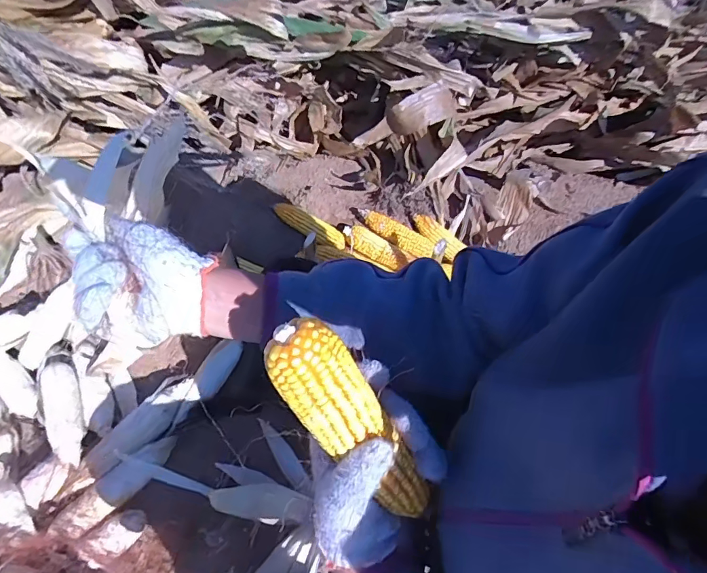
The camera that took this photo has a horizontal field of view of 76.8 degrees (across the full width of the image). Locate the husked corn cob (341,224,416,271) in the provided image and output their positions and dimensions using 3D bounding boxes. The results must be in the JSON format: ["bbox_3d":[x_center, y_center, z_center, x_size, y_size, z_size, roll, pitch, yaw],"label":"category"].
[{"bbox_3d":[0.049,-0.090,1.018,0.155,0.039,0.046,25,51,-8],"label":"husked corn cob"}]

